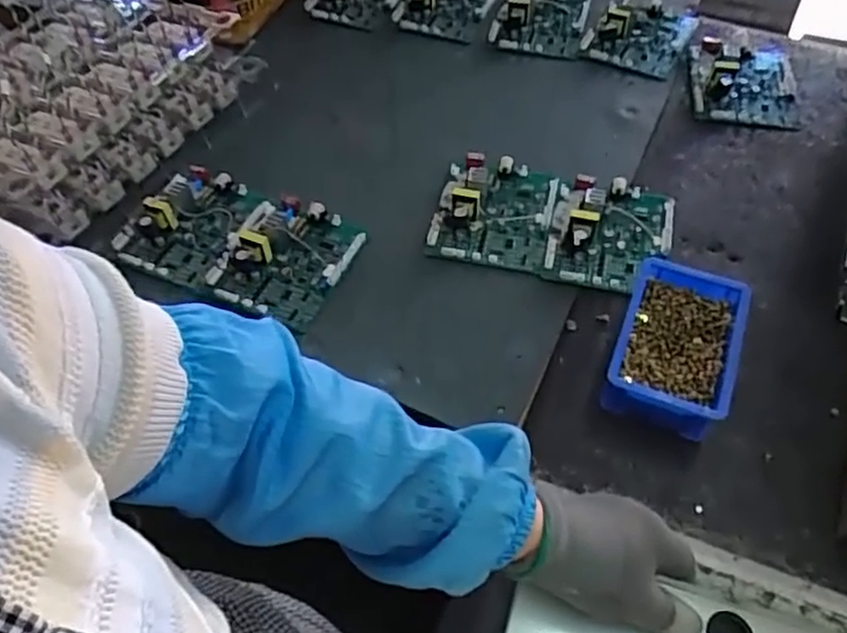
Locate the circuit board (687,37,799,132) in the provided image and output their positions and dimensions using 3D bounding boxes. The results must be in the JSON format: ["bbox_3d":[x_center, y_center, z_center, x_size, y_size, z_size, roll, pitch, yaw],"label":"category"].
[{"bbox_3d":[0.408,-0.304,0.852,0.131,0.030,0.150,9,54,10],"label":"circuit board"}]

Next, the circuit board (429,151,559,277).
[{"bbox_3d":[0.078,-0.121,0.724,0.123,0.032,0.137,9,54,10],"label":"circuit board"}]

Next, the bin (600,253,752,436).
[{"bbox_3d":[0.226,0.027,0.604,0.099,0.056,0.146,18,57,16],"label":"bin"}]

